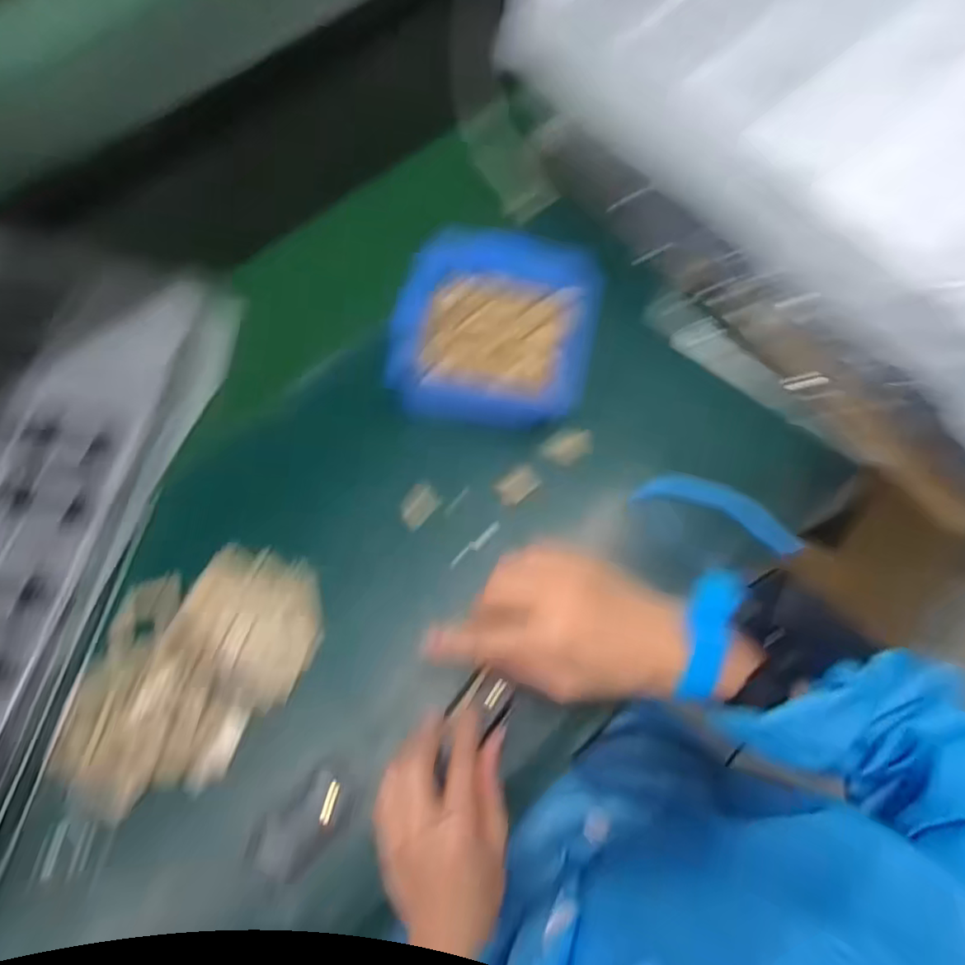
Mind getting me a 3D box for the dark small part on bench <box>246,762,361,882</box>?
[{"bbox_3d":[-0.116,0.224,0.415,0.074,0.008,0.042,-43,75,-13],"label":"dark small part on bench"}]

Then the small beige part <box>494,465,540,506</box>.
[{"bbox_3d":[0.028,0.002,0.493,0.033,0.004,0.023,-37,74,-11],"label":"small beige part"}]

